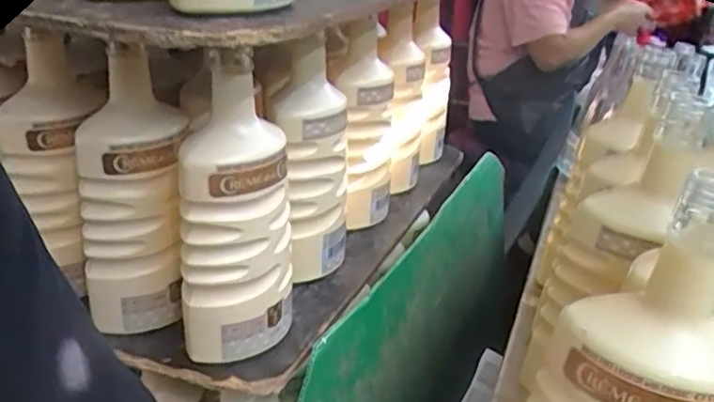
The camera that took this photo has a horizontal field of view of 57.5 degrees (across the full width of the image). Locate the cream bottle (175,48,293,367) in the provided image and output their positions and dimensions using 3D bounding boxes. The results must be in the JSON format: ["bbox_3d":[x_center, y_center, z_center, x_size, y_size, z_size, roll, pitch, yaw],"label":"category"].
[{"bbox_3d":[-0.088,0.013,0.477,0.067,0.213,0.071,8,26,12],"label":"cream bottle"}]

